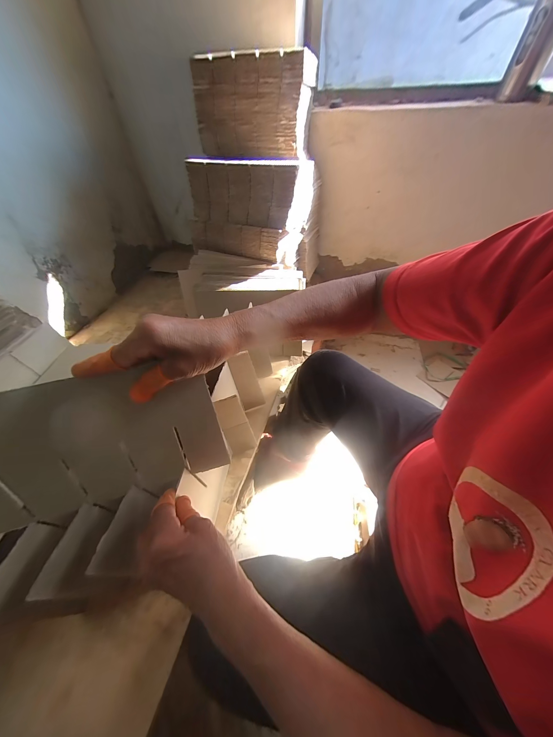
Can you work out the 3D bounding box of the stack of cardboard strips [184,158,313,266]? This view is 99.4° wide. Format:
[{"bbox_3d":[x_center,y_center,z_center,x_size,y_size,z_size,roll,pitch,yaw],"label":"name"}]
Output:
[{"bbox_3d":[-0.068,-0.450,0.669,0.310,0.220,0.216,14,51,14],"label":"stack of cardboard strips"}]

